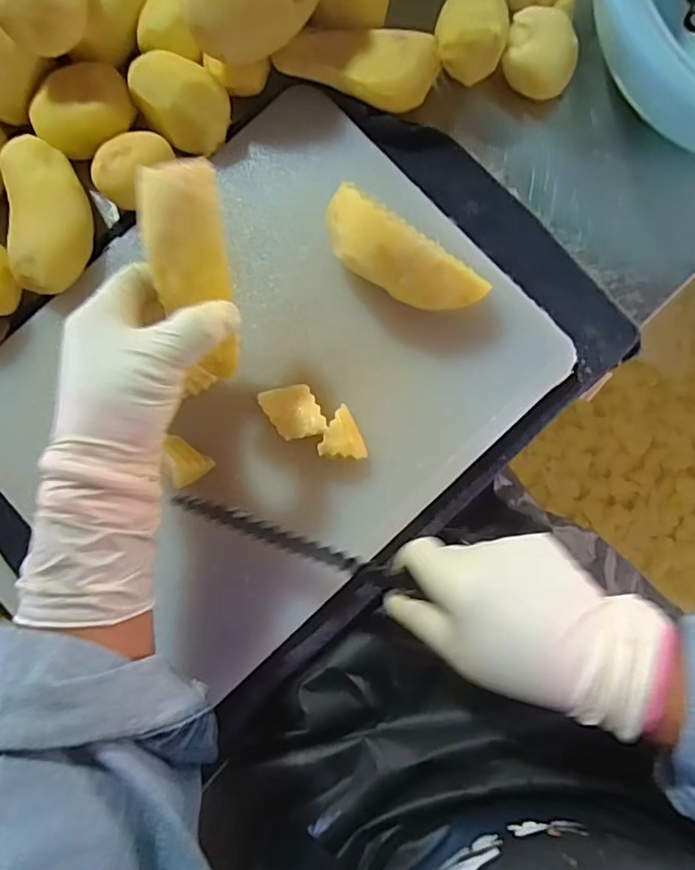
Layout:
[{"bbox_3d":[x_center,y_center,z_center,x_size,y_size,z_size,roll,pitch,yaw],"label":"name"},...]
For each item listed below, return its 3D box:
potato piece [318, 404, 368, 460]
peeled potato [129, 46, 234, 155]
[{"bbox_3d":[-0.002,-0.002,0.367,0.028,0.028,0.032,3,85,2],"label":"potato piece"},{"bbox_3d":[-0.111,-0.224,0.379,0.060,0.034,0.046,42,87,5],"label":"peeled potato"}]

